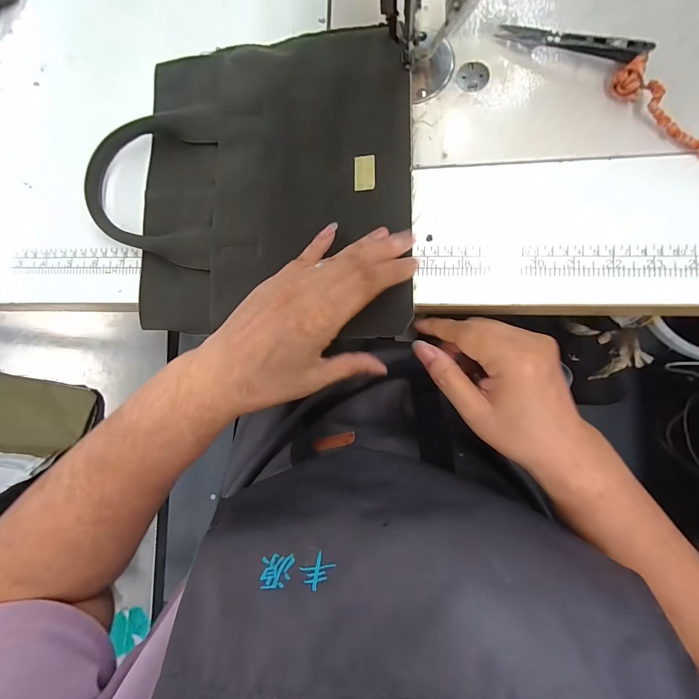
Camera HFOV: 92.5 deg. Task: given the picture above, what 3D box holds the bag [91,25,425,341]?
[{"bbox_3d":[-0.082,-0.133,0.270,0.258,0.014,0.241,-1,85,7],"label":"bag"}]

